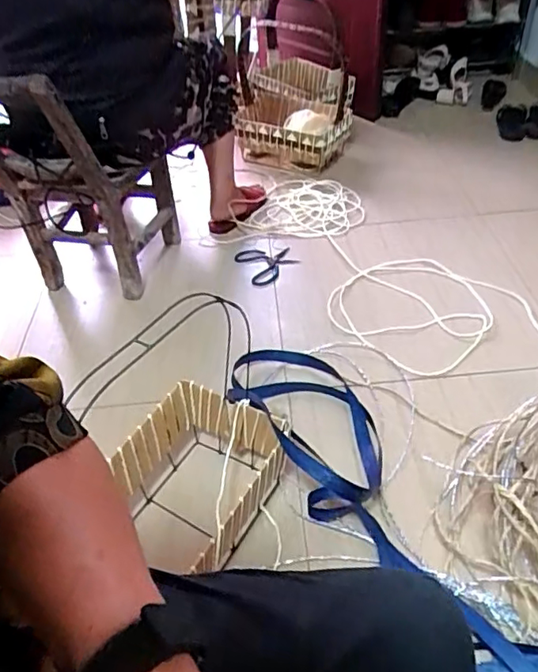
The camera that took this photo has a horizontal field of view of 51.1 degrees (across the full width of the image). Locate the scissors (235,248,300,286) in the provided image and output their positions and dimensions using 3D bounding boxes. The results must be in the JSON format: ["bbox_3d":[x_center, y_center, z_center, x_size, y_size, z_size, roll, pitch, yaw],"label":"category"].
[{"bbox_3d":[-0.007,-0.201,1.487,0.138,0.020,0.152,-26,47,-21],"label":"scissors"}]

